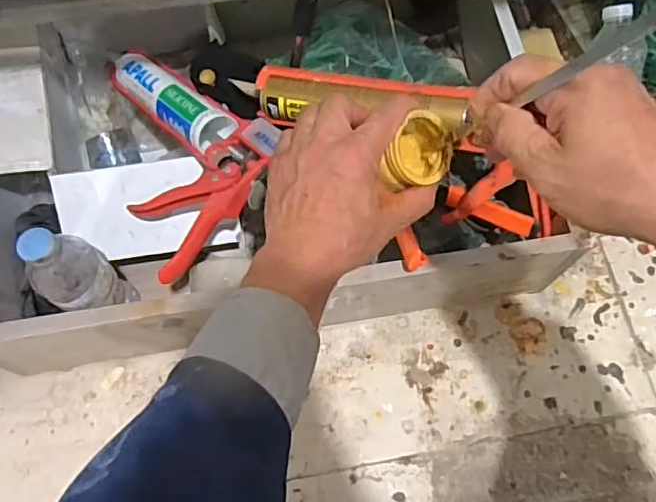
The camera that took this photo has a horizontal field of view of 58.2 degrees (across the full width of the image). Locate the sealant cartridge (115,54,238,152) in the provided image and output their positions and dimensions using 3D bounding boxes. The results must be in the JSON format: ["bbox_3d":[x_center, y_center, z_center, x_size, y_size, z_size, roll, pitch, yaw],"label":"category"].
[{"bbox_3d":[-0.180,-0.174,0.661,0.053,0.040,0.223,-41,55,-15],"label":"sealant cartridge"}]

